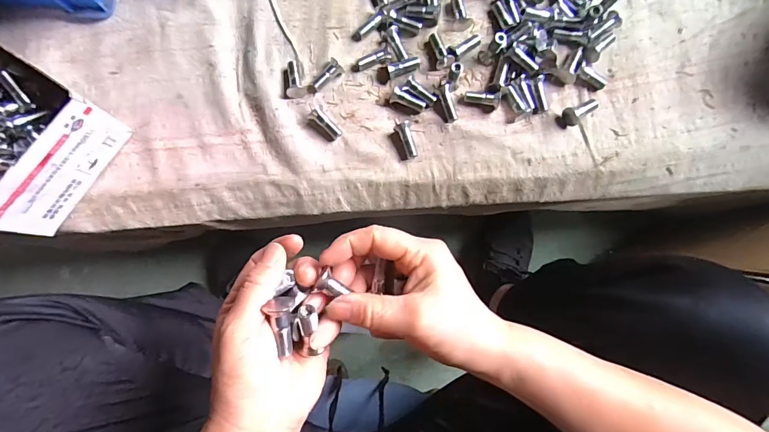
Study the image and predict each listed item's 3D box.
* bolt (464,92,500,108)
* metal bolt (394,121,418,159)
[{"bbox_3d":[0.100,-0.118,0.396,0.036,0.017,0.012,11,84,-1],"label":"bolt"},{"bbox_3d":[0.023,-0.075,0.392,0.015,0.011,0.035,-19,85,-4],"label":"metal bolt"}]

